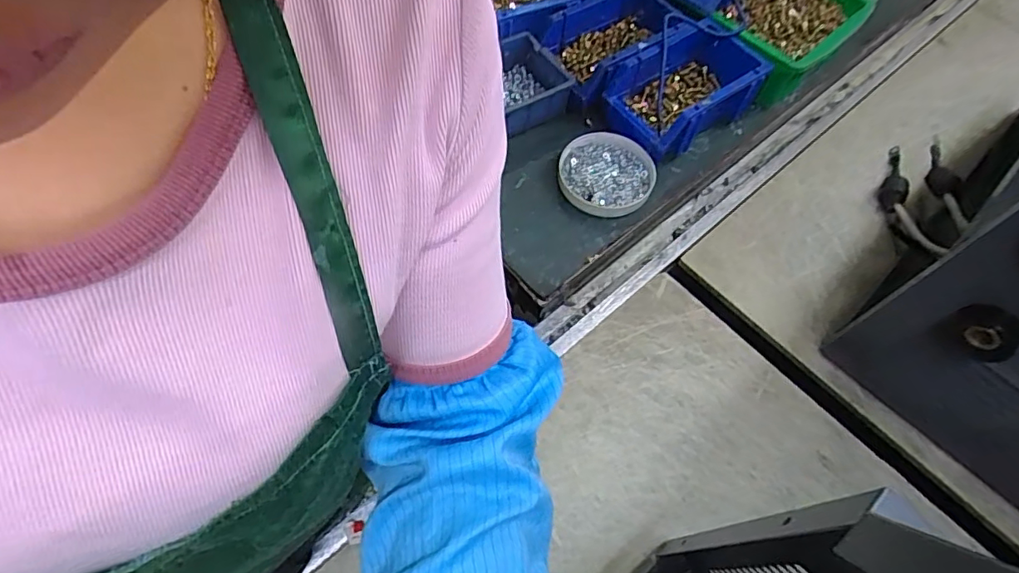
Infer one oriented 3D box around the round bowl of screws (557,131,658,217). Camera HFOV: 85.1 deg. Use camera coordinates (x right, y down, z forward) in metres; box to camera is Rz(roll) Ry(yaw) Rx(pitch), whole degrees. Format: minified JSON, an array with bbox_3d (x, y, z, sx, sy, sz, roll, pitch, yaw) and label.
[{"bbox_3d":[0.105,-0.125,0.608,0.099,0.025,0.099,1,61,-3],"label":"round bowl of screws"}]

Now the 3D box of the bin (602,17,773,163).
[{"bbox_3d":[0.194,-0.220,0.622,0.164,0.059,0.105,-29,67,-17],"label":"bin"}]

